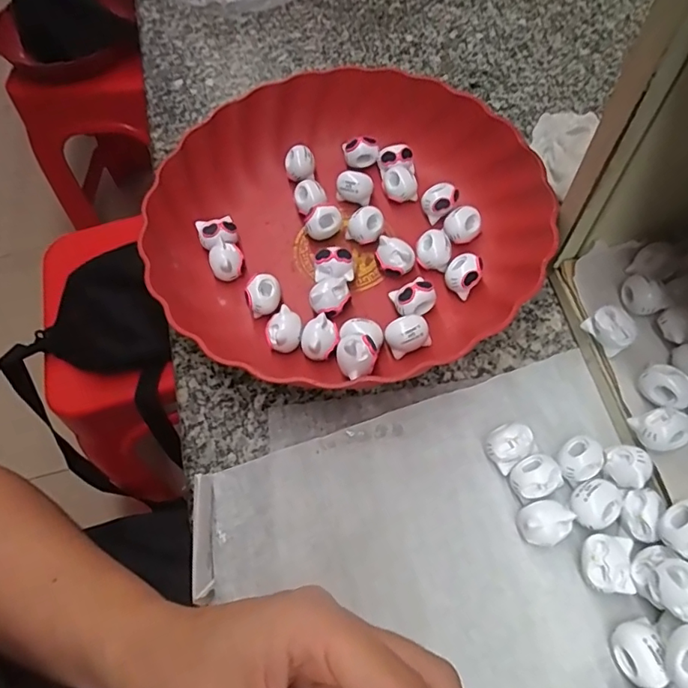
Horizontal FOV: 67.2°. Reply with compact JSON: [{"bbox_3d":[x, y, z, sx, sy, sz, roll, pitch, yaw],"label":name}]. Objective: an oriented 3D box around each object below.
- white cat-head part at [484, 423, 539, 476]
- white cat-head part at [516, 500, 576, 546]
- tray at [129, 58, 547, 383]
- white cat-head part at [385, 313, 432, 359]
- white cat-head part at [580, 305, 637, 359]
[{"bbox_3d":[0.089,0.055,0.278,0.024,0.023,0.020,-31,64,-12],"label":"white cat-head part"},{"bbox_3d":[0.099,0.091,0.260,0.026,0.020,0.020,-26,63,-9],"label":"white cat-head part"},{"bbox_3d":[0.001,-0.078,0.344,0.240,0.054,0.238,33,69,20],"label":"tray"},{"bbox_3d":[0.037,-0.006,0.310,0.024,0.015,0.021,-26,63,-9],"label":"white cat-head part"},{"bbox_3d":[0.150,-0.008,0.291,0.015,0.020,0.025,-32,64,-12],"label":"white cat-head part"}]

